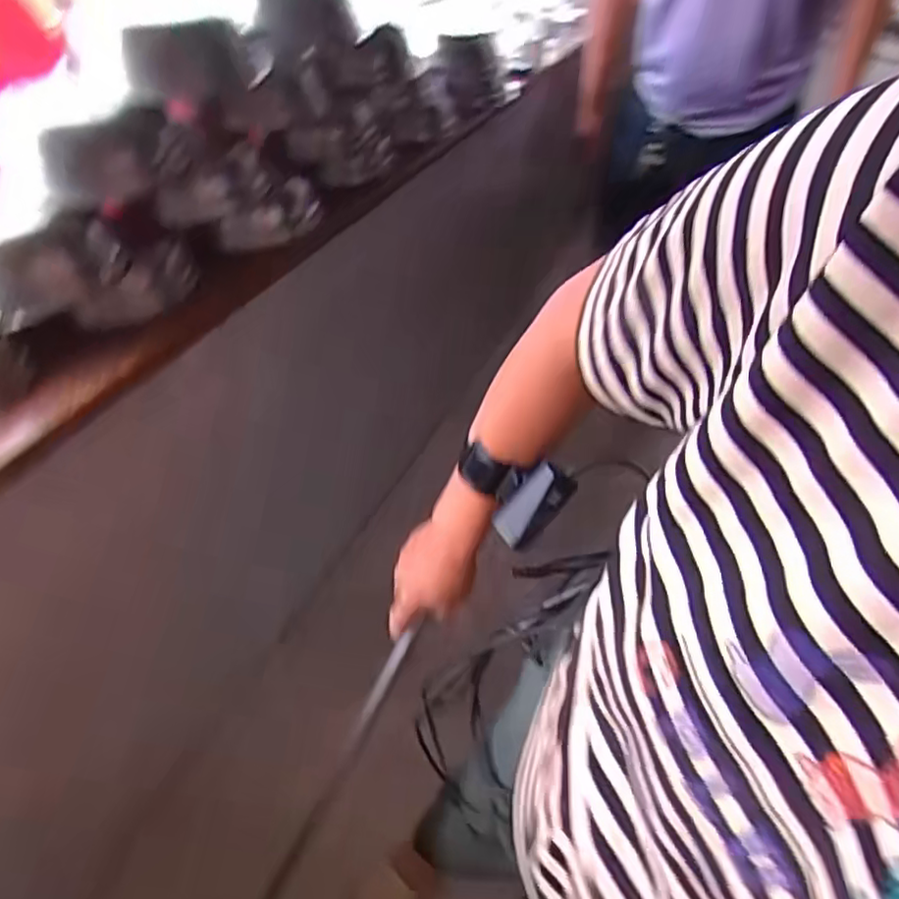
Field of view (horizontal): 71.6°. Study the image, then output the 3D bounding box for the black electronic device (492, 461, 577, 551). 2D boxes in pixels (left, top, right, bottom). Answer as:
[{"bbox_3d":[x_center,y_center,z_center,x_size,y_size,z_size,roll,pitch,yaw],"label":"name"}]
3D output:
[{"bbox_3d":[0.063,0.042,0.480,0.069,0.027,0.035,-48,57,11],"label":"black electronic device"}]

